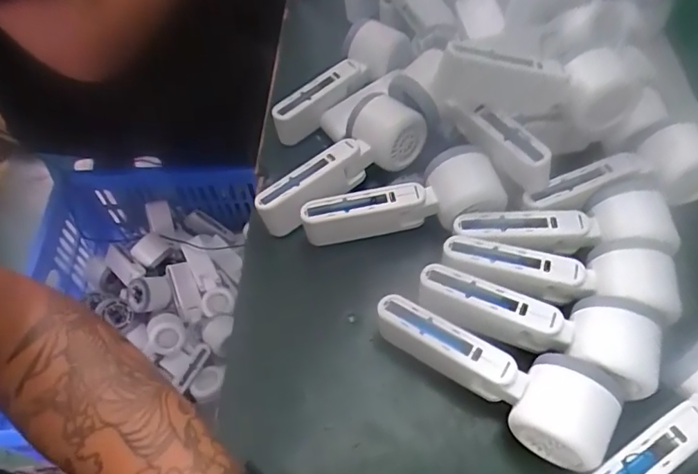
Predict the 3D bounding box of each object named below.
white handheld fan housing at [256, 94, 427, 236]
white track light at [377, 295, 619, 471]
[{"bbox_3d":[-0.008,-0.062,0.435,0.156,0.052,0.053,-36,63,-21],"label":"white handheld fan housing"},{"bbox_3d":[0.093,0.089,0.348,0.159,0.057,0.057,27,61,17],"label":"white track light"}]

